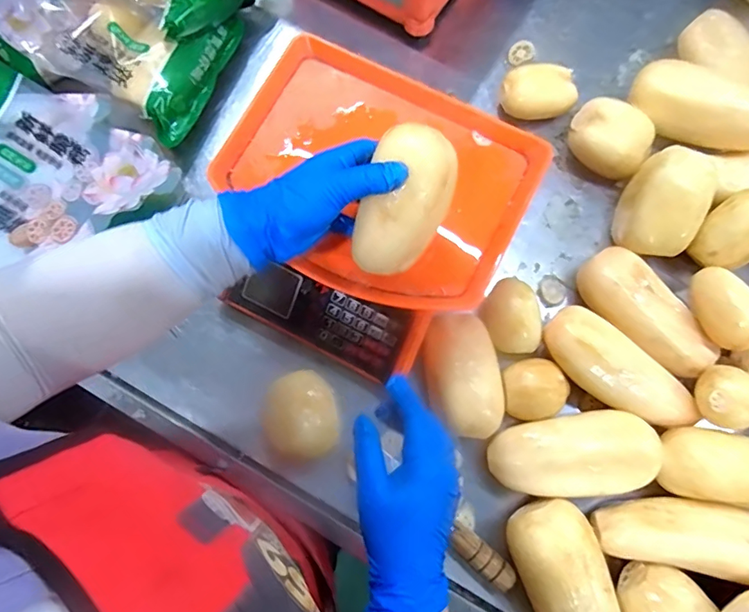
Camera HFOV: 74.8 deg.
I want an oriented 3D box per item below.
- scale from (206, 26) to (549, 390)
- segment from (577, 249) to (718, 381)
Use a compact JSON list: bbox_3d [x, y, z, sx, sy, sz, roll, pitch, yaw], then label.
[{"bbox_3d":[-0.011,-0.090,0.525,0.280,0.130,0.279,26,79,7],"label":"scale"},{"bbox_3d":[0.289,0.011,0.534,0.070,0.050,0.156,-37,79,-7],"label":"segment"}]

